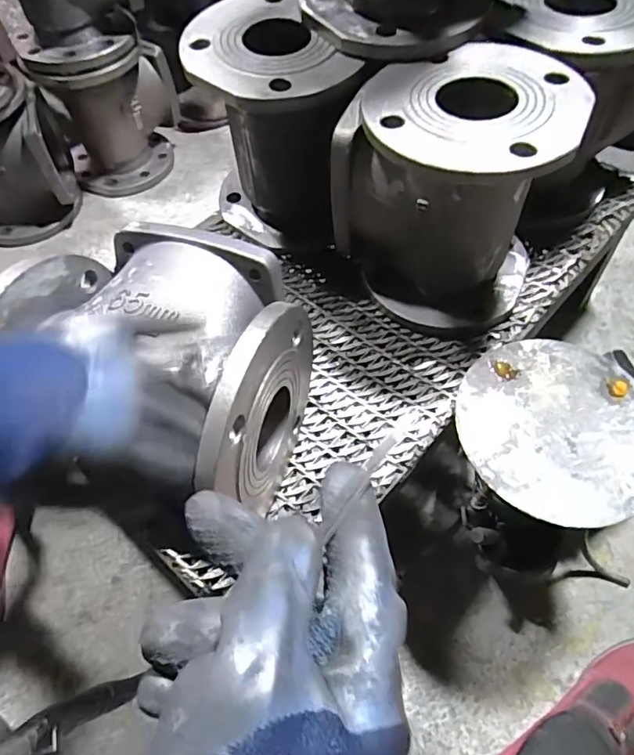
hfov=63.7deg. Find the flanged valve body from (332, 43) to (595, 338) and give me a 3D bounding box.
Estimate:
[{"bbox_3d":[0.129,-0.171,0.494,0.183,0.208,0.167,39,67,23],"label":"flanged valve body"}]

